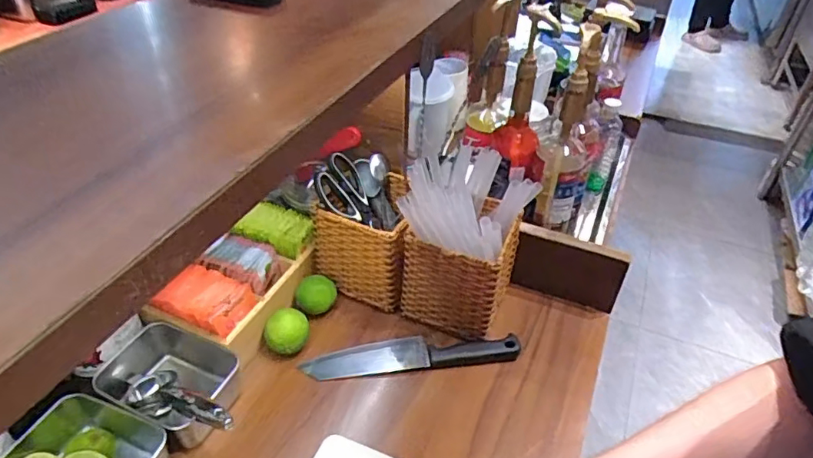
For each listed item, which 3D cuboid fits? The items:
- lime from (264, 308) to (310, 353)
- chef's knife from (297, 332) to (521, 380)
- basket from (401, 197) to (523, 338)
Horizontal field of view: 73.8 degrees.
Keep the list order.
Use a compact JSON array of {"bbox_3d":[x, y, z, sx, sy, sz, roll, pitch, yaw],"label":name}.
[{"bbox_3d":[-0.150,0.129,0.676,0.055,0.047,0.046,-11,42,-15],"label":"lime"},{"bbox_3d":[0.006,0.153,0.680,0.263,0.026,0.050,-3,40,-6],"label":"chef's knife"},{"bbox_3d":[0.073,0.049,0.714,0.119,0.141,0.121,19,43,19],"label":"basket"}]

